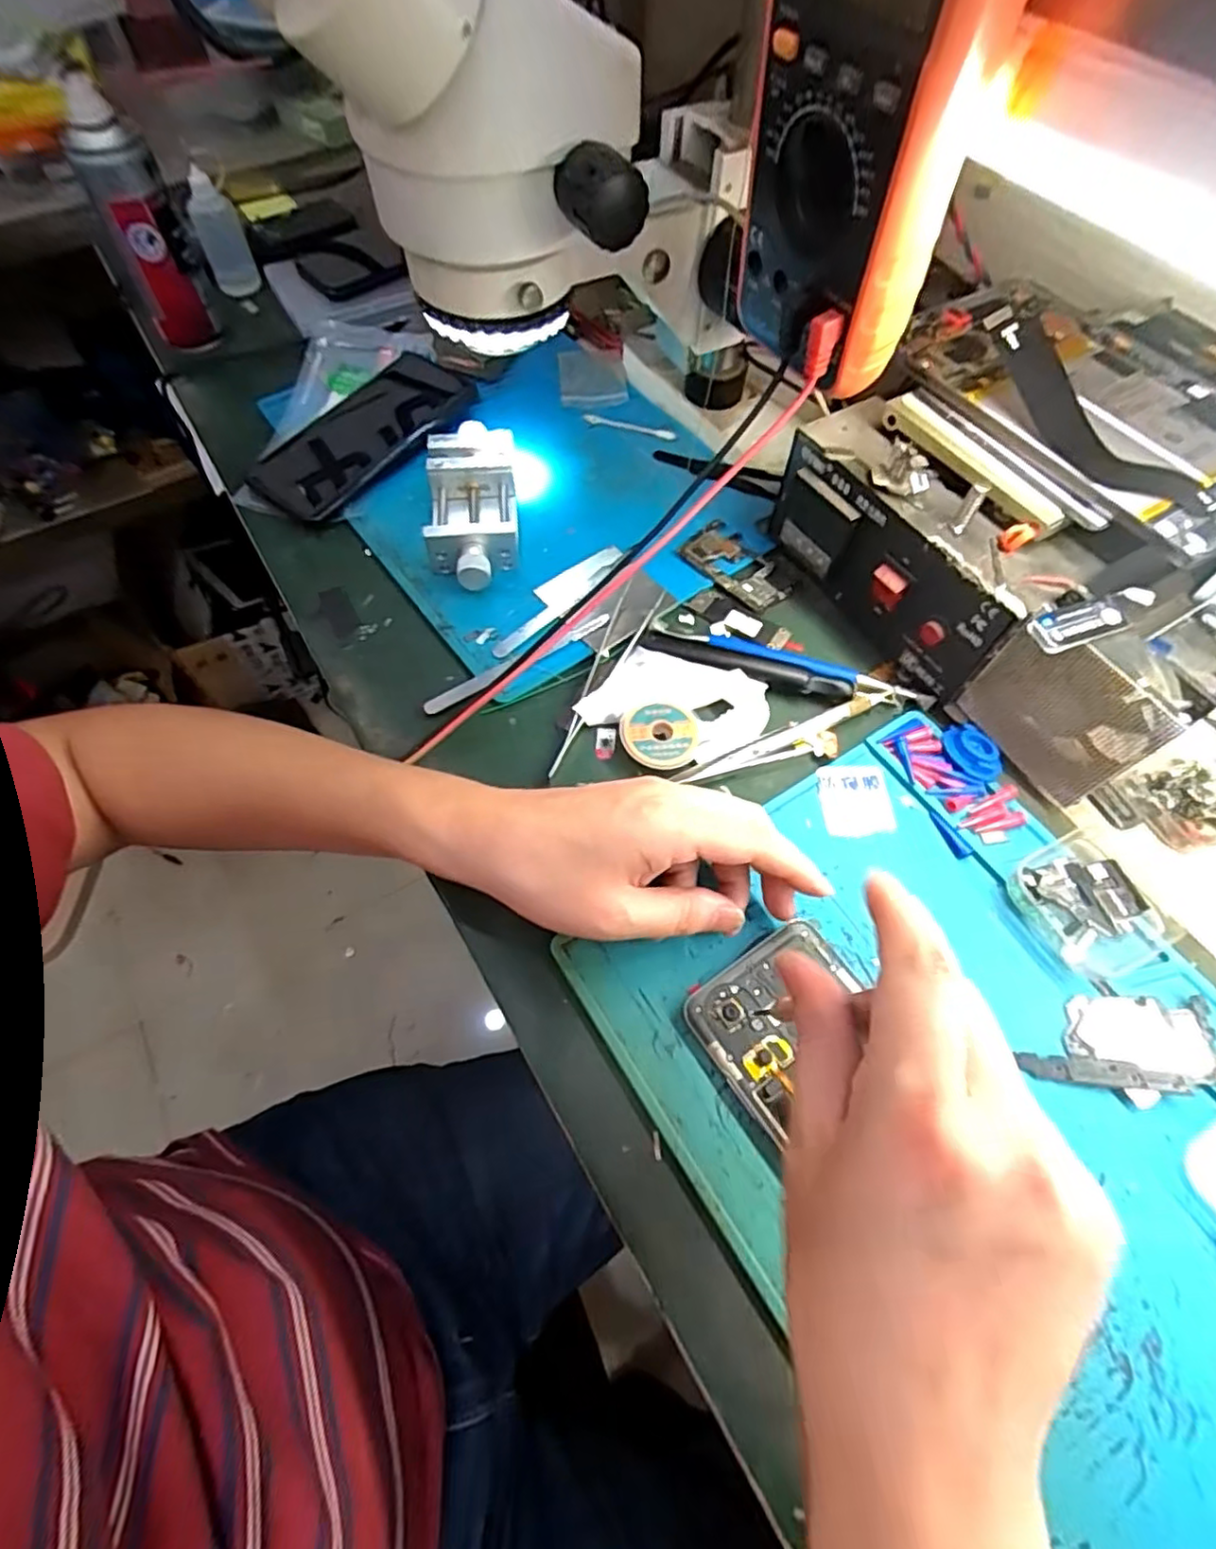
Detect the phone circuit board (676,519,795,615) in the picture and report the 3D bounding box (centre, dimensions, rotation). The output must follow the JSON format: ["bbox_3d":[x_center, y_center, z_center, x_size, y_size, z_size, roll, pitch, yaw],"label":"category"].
[{"bbox_3d":[0.086,-0.137,0.439,0.041,0.006,0.073,-41,68,-20],"label":"phone circuit board"}]

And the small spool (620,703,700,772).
[{"bbox_3d":[0.029,-0.021,0.369,0.042,0.006,0.041,0,61,0],"label":"small spool"}]

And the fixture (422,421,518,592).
[{"bbox_3d":[-0.090,-0.177,0.444,0.056,0.032,0.131,-5,61,-3],"label":"fixture"}]

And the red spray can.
[{"bbox_3d":[-0.340,-0.398,0.494,0.048,0.148,0.052,-26,64,-15],"label":"red spray can"}]

